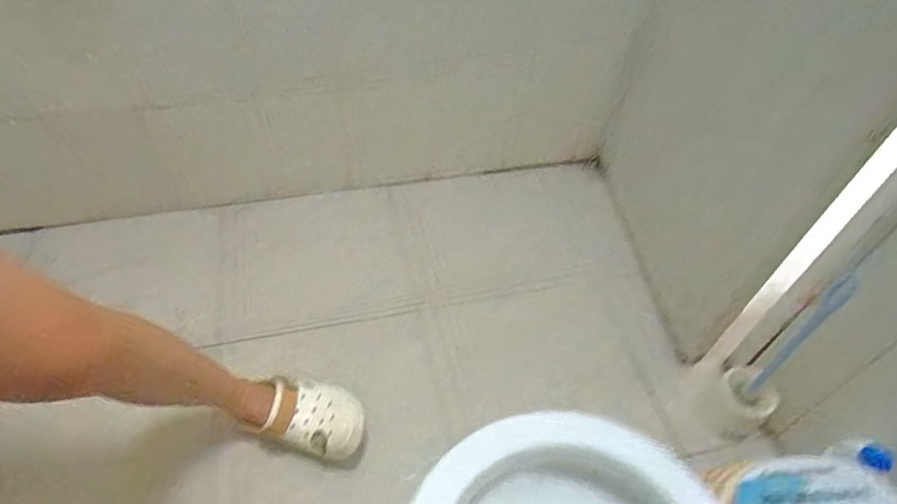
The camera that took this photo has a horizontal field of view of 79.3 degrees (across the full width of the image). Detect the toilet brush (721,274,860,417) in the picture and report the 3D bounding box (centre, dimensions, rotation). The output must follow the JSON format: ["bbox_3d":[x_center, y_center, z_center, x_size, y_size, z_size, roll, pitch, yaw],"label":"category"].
[{"bbox_3d":[0.585,0.162,0.919,0.041,0.307,0.087,-15,49,-45],"label":"toilet brush"}]

